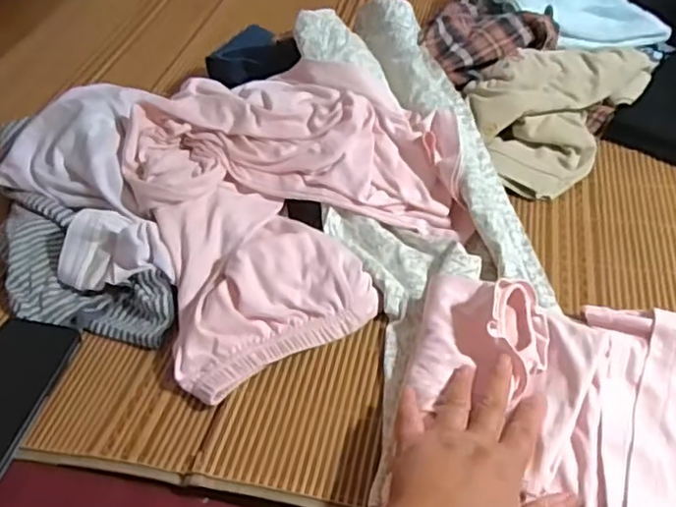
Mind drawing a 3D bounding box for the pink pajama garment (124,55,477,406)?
[{"bbox_3d":[-0.031,-0.067,0.668,0.344,0.085,0.366,-17,46,-11],"label":"pink pajama garment"}]

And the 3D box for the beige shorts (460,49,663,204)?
[{"bbox_3d":[0.261,-0.194,0.786,0.156,0.079,0.291,27,53,29],"label":"beige shorts"}]

